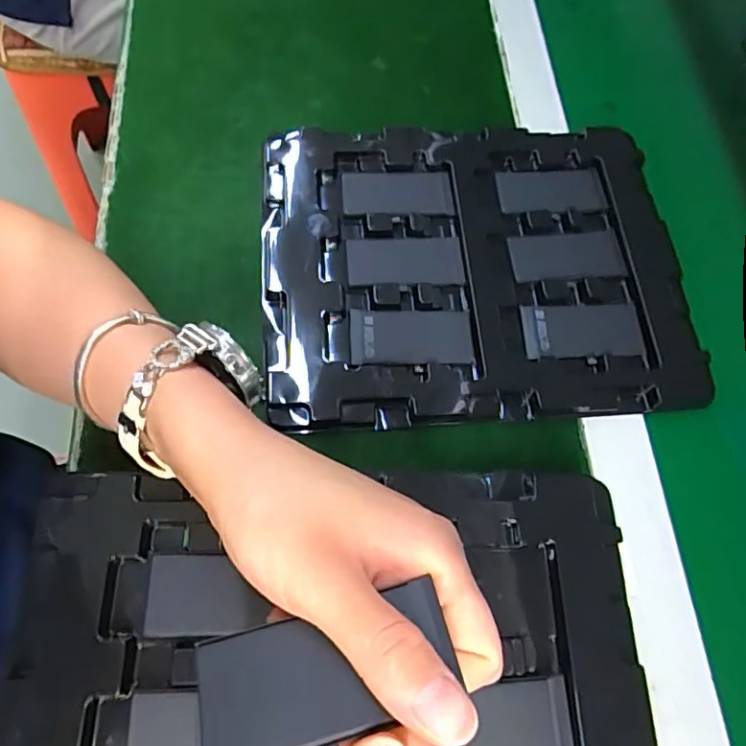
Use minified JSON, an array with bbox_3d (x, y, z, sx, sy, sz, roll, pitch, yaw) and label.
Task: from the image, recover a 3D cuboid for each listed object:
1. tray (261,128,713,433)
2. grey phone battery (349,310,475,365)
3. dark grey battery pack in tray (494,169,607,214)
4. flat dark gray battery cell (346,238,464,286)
[{"bbox_3d":[0.067,-0.075,0.360,0.271,0.016,0.215,-3,69,-4],"label":"tray"},{"bbox_3d":[0.024,-0.022,0.343,0.076,0.004,0.036,-1,69,-3],"label":"grey phone battery"},{"bbox_3d":[0.127,-0.130,0.388,0.078,0.004,0.038,-5,69,-4],"label":"dark grey battery pack in tray"},{"bbox_3d":[0.021,-0.073,0.362,0.075,0.005,0.037,-3,69,-4],"label":"flat dark gray battery cell"}]

